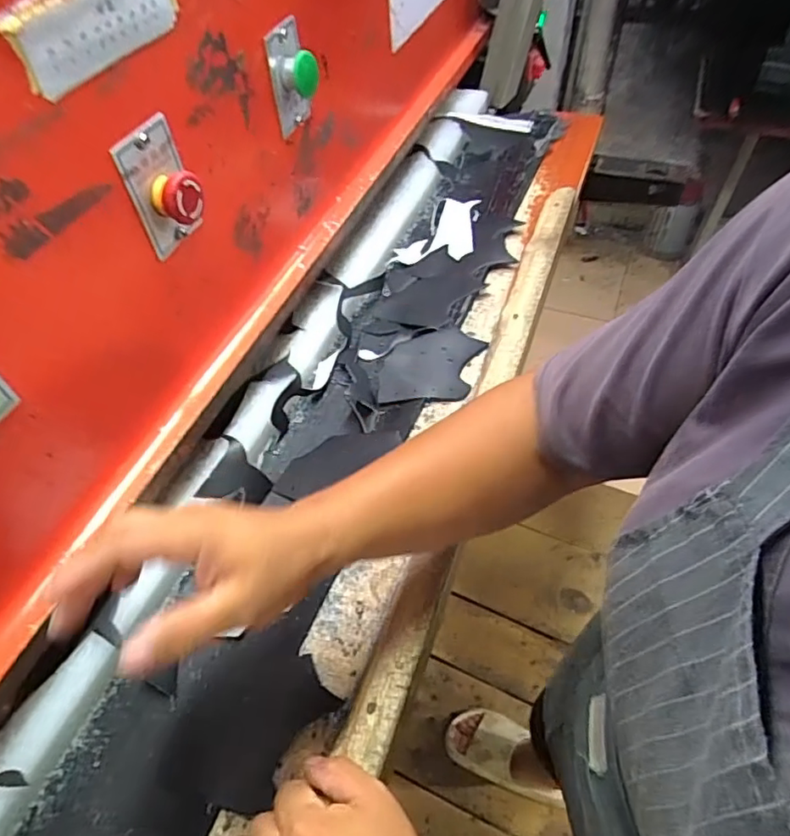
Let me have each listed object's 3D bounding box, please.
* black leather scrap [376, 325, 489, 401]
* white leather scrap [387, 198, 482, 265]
[{"bbox_3d":[0.040,-0.062,0.648,0.115,0.010,0.107,-4,51,8],"label":"black leather scrap"},{"bbox_3d":[0.057,-0.260,0.798,0.109,0.016,0.110,-2,63,18],"label":"white leather scrap"}]

